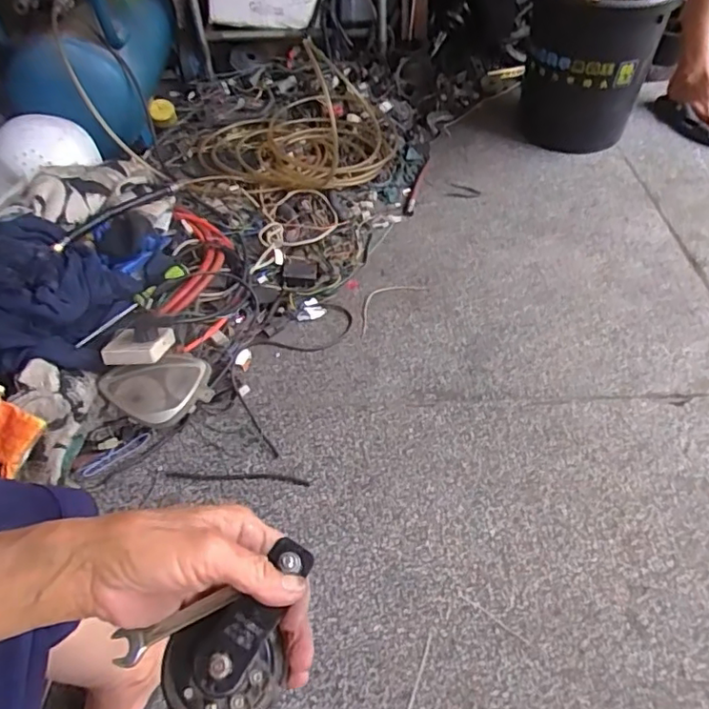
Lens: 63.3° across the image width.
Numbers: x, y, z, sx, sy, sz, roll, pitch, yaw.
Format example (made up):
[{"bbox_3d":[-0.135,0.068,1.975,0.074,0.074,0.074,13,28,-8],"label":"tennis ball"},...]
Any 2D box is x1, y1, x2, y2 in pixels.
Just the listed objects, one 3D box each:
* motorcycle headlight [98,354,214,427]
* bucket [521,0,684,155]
[{"bbox_3d":[-0.312,0.062,0.919,0.167,0.041,0.104,-13,80,-3],"label":"motorcycle headlight"},{"bbox_3d":[0.550,-0.711,1.358,0.294,0.333,0.294,-1,51,1],"label":"bucket"}]

